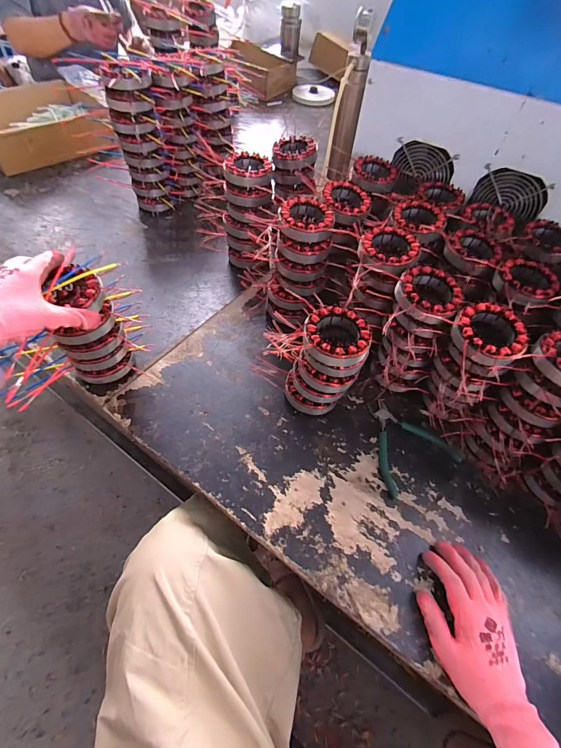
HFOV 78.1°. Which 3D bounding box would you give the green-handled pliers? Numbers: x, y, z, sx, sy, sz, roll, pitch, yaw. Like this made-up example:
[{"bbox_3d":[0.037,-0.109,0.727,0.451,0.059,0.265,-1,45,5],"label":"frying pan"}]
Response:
[{"bbox_3d":[0.184,0.101,0.534,0.128,0.011,0.136,-21,60,-19],"label":"green-handled pliers"}]

